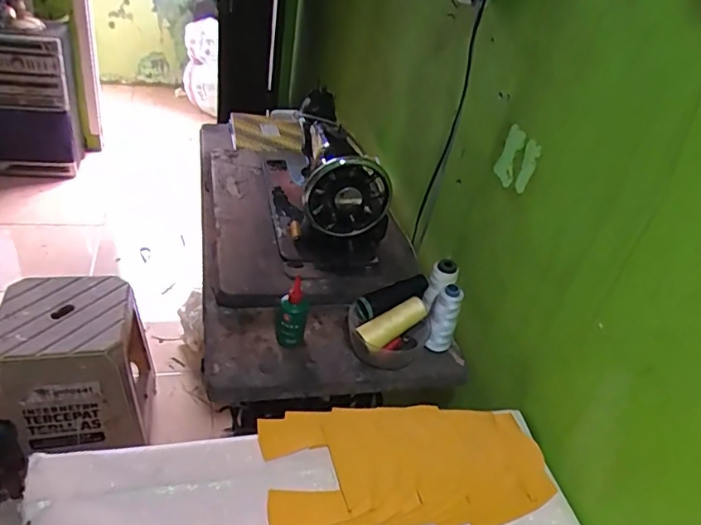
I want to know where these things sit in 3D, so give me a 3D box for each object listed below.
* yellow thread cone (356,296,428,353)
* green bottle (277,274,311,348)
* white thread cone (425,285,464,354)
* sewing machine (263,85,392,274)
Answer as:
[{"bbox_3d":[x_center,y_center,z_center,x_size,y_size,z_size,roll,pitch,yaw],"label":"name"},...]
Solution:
[{"bbox_3d":[0.064,0.091,0.818,0.108,0.035,0.037,-28,46,-17],"label":"yellow thread cone"},{"bbox_3d":[-0.086,0.078,0.811,0.044,0.099,0.041,4,36,-10],"label":"green bottle"},{"bbox_3d":[0.140,0.086,0.832,0.044,0.106,0.042,19,36,10],"label":"white thread cone"},{"bbox_3d":[-0.052,-0.166,1.030,0.170,0.222,0.375,-1,37,-17],"label":"sewing machine"}]

